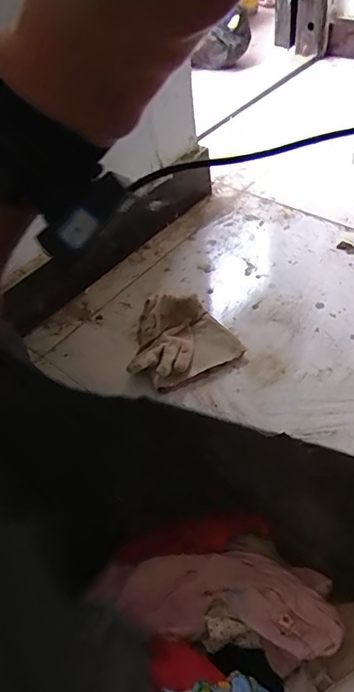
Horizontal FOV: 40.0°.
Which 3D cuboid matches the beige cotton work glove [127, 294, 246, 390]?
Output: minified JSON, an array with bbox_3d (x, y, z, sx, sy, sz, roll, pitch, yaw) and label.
[{"bbox_3d":[-0.003,-0.013,0.779,0.177,0.060,0.143,-25,50,-12],"label":"beige cotton work glove"}]

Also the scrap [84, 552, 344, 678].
[{"bbox_3d":[0.032,0.223,0.439,0.211,0.043,0.088,7,51,15],"label":"scrap"}]

